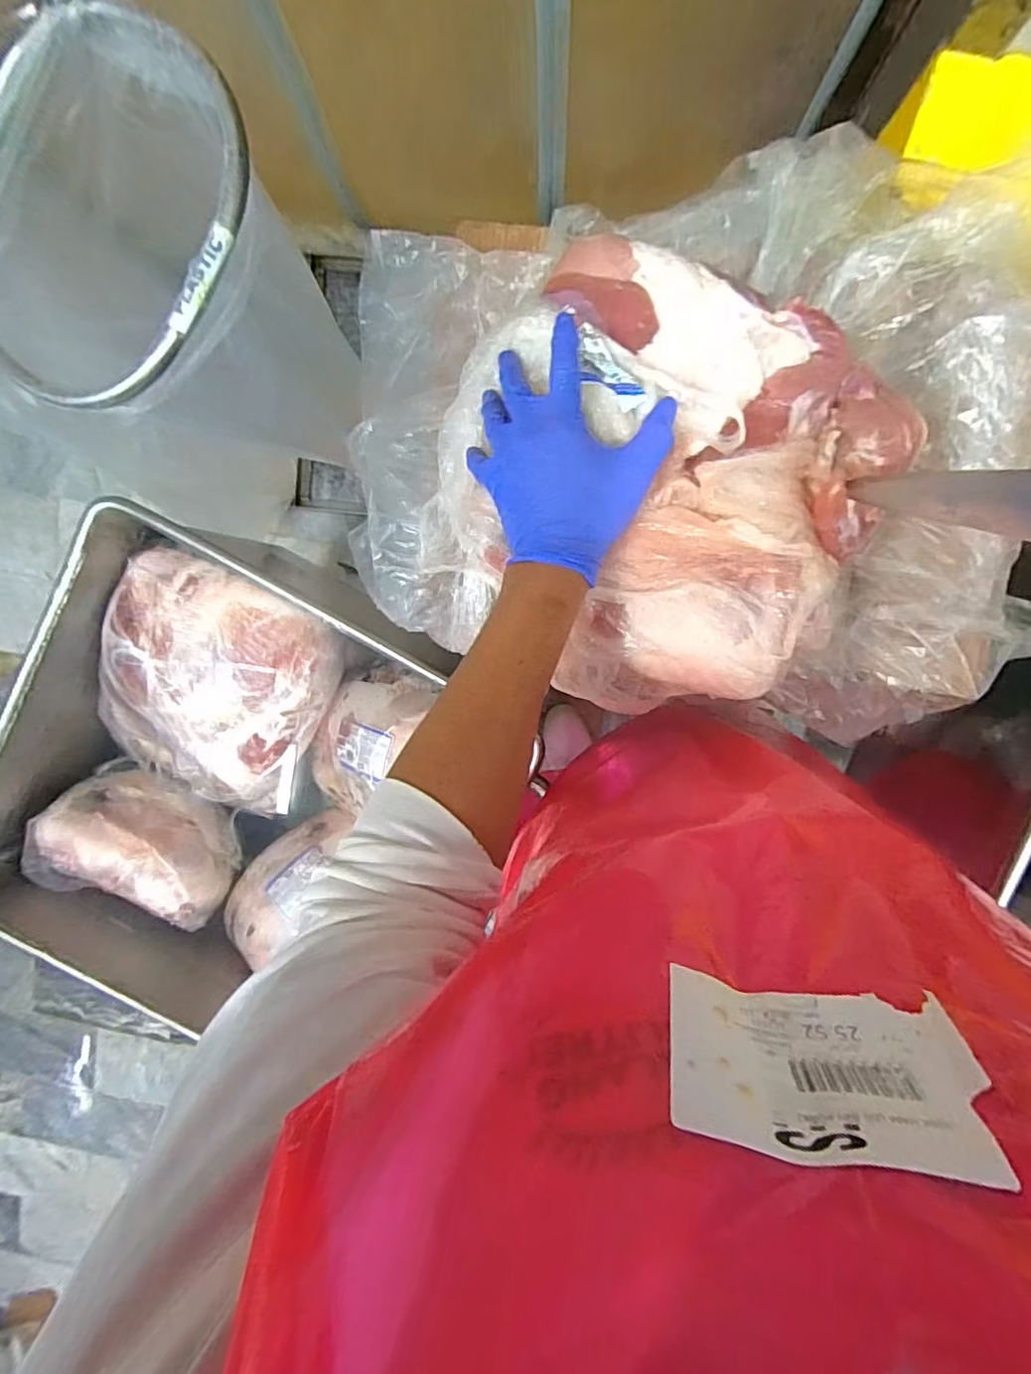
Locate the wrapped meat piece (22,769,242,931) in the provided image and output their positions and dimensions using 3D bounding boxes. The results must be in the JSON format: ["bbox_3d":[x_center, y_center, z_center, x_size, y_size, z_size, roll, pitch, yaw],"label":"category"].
[{"bbox_3d":[-0.593,0.242,0.947,0.290,0.136,0.202,26,99,1],"label":"wrapped meat piece"}]

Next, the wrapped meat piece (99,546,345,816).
[{"bbox_3d":[-0.450,0.012,0.893,0.312,0.141,0.366,24,99,2],"label":"wrapped meat piece"}]

